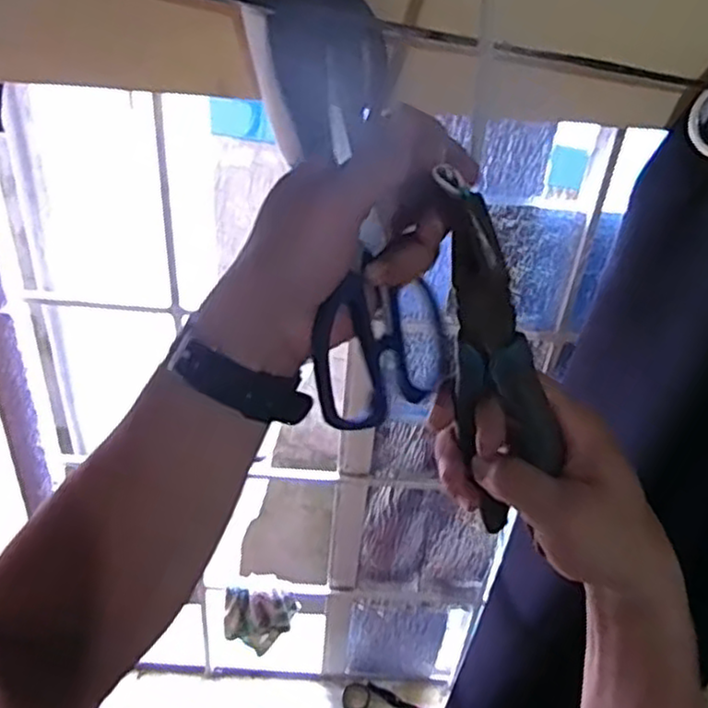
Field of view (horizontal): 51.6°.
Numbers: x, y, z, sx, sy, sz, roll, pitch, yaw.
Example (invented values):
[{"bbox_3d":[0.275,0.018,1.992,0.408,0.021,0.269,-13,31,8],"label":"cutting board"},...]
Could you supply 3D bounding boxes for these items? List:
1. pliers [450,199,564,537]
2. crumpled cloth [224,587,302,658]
[{"bbox_3d":[0.071,0.012,0.363,0.045,0.181,0.016,7,32,43],"label":"pliers"},{"bbox_3d":[-0.132,0.388,1.052,0.101,0.138,0.030,0,39,-6],"label":"crumpled cloth"}]

